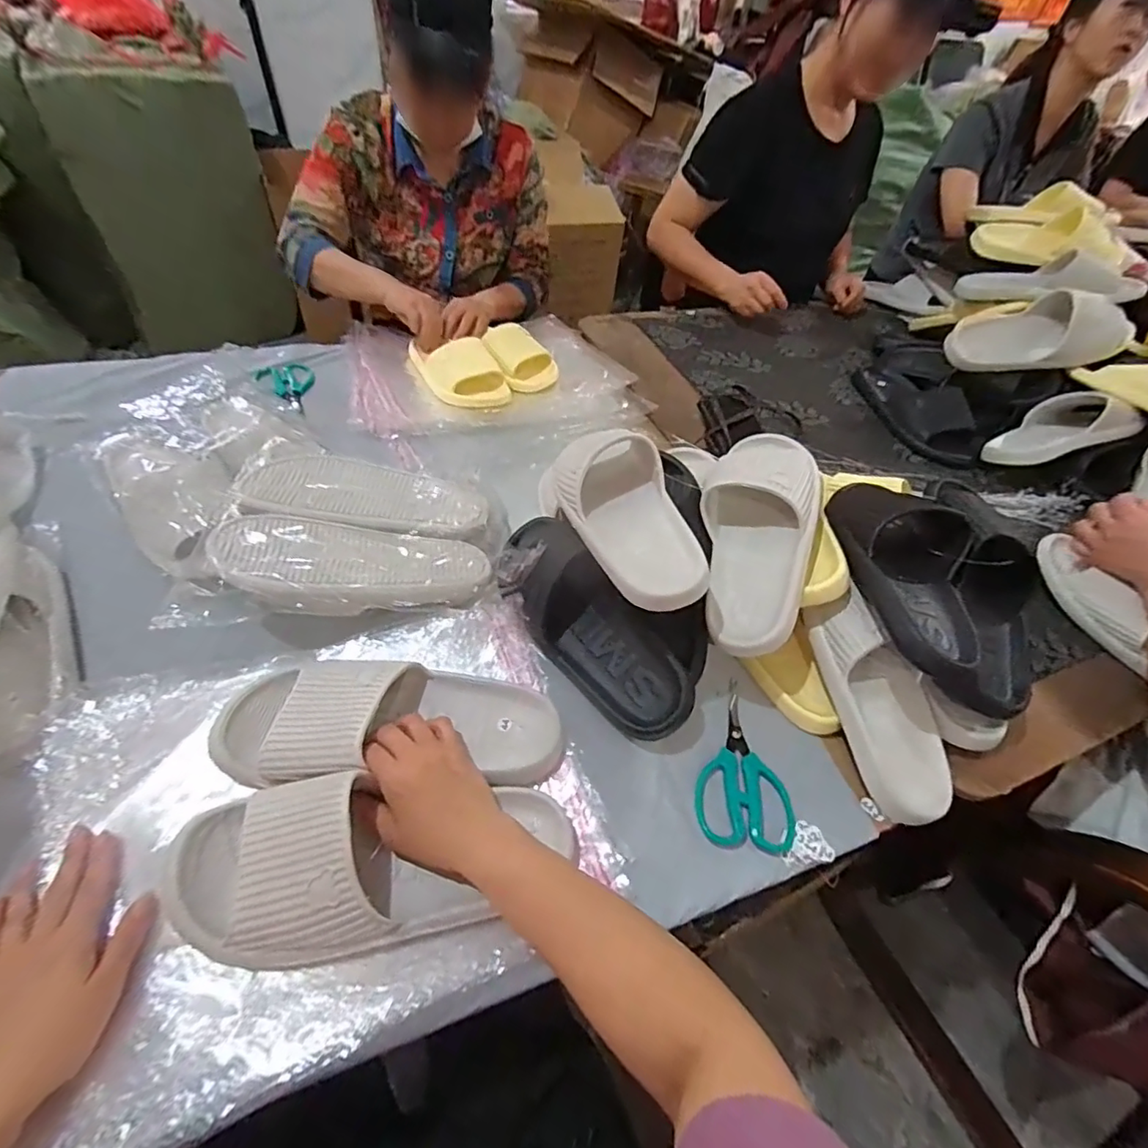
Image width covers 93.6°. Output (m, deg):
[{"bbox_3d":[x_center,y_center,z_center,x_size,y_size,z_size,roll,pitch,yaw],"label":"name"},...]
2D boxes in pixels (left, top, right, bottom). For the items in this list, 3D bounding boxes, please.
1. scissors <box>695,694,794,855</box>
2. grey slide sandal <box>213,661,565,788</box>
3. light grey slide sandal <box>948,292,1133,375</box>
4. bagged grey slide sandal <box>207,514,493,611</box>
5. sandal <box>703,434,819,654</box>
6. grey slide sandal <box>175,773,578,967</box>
[{"bbox_3d":[0.154,0.177,0.494,0.080,0.007,0.135,9,49,2],"label":"scissors"},{"bbox_3d":[-0.155,0.125,0.469,0.288,0.061,0.105,6,49,-10],"label":"grey slide sandal"},{"bbox_3d":[0.744,-0.385,0.859,0.274,0.089,0.106,-5,49,9],"label":"light grey slide sandal"},{"bbox_3d":[-0.217,0.002,0.543,0.257,0.071,0.109,4,49,-2],"label":"bagged grey slide sandal"},{"bbox_3d":[0.183,-0.039,0.548,0.117,0.083,0.263,-4,58,31],"label":"sandal"},{"bbox_3d":[-0.143,0.210,0.400,0.292,0.081,0.110,1,49,-14],"label":"grey slide sandal"}]

